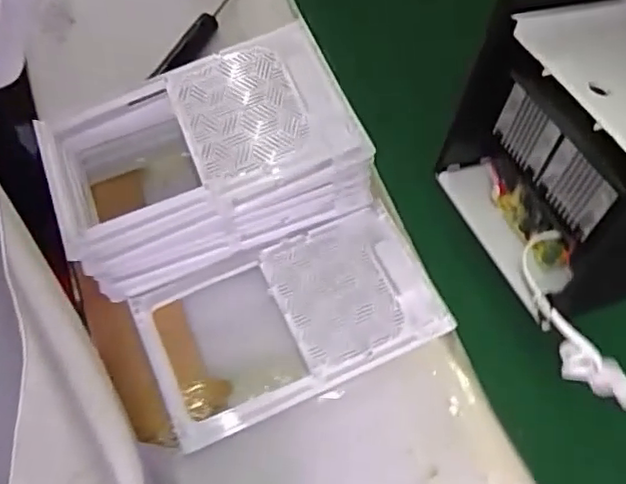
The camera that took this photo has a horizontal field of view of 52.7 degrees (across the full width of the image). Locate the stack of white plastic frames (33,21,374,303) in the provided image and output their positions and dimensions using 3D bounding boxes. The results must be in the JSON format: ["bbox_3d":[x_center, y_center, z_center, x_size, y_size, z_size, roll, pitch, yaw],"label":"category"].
[{"bbox_3d":[-0.131,-0.094,0.786,0.340,0.159,0.204,-24,66,-8],"label":"stack of white plastic frames"}]

